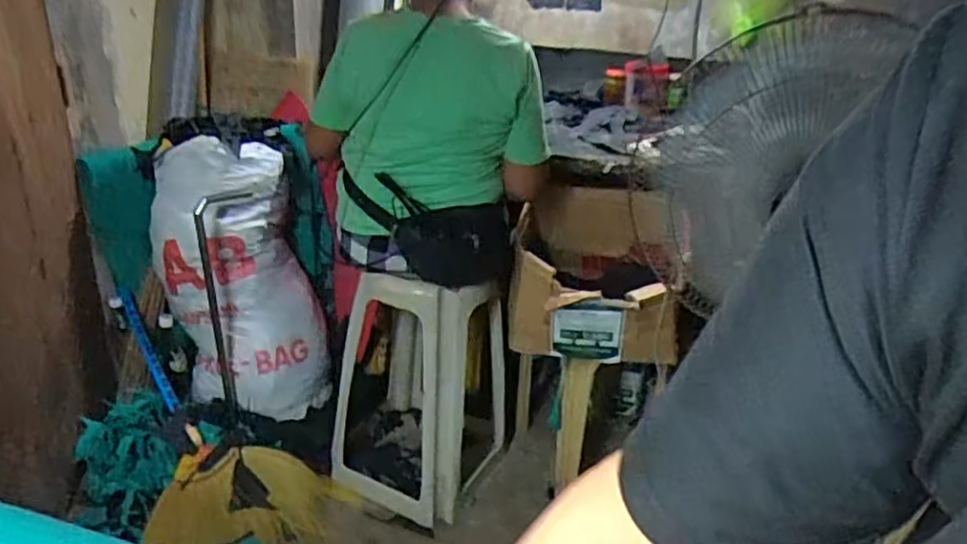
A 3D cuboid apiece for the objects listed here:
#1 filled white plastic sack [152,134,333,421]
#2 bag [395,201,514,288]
[{"bbox_3d":[-0.614,0.020,1.793,0.289,0.714,0.291,-6,13,34],"label":"filled white plastic sack"},{"bbox_3d":[-0.049,-0.048,1.398,0.249,0.174,0.067,-5,26,-18],"label":"bag"}]

